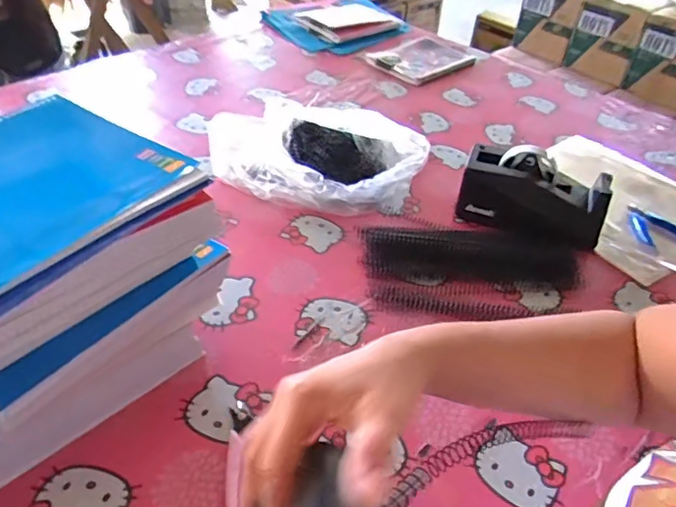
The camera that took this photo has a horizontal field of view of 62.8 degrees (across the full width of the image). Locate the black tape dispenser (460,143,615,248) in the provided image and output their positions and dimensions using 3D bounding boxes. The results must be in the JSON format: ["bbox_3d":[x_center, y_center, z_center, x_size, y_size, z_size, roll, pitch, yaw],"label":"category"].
[{"bbox_3d":[0.281,-0.079,0.801,0.200,0.120,0.079,21,46,17],"label":"black tape dispenser"}]

